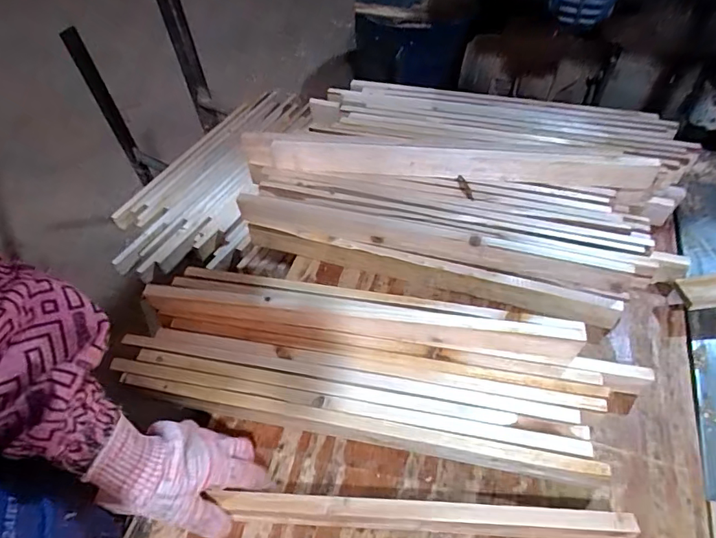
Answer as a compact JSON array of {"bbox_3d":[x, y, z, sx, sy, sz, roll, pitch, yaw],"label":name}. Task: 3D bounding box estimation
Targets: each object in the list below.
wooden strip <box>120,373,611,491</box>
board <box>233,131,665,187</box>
[{"bbox_3d":[-0.009,0.163,0.487,0.497,0.027,0.016,9,54,8],"label":"wooden strip"},{"bbox_3d":[0.105,-0.143,0.639,0.547,0.047,0.015,7,14,8],"label":"board"}]

